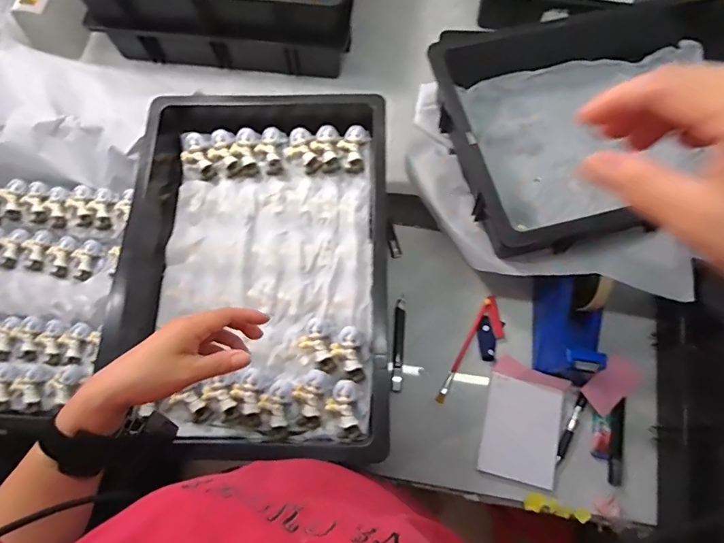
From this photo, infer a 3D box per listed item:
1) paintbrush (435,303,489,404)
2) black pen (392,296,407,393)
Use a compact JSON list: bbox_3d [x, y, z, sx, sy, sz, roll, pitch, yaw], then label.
[{"bbox_3d":[0.145,0.116,0.652,0.010,0.010,0.155,28,75,10],"label":"paintbrush"},{"bbox_3d":[0.055,0.105,0.665,0.016,0.007,0.135,4,72,3],"label":"black pen"}]

